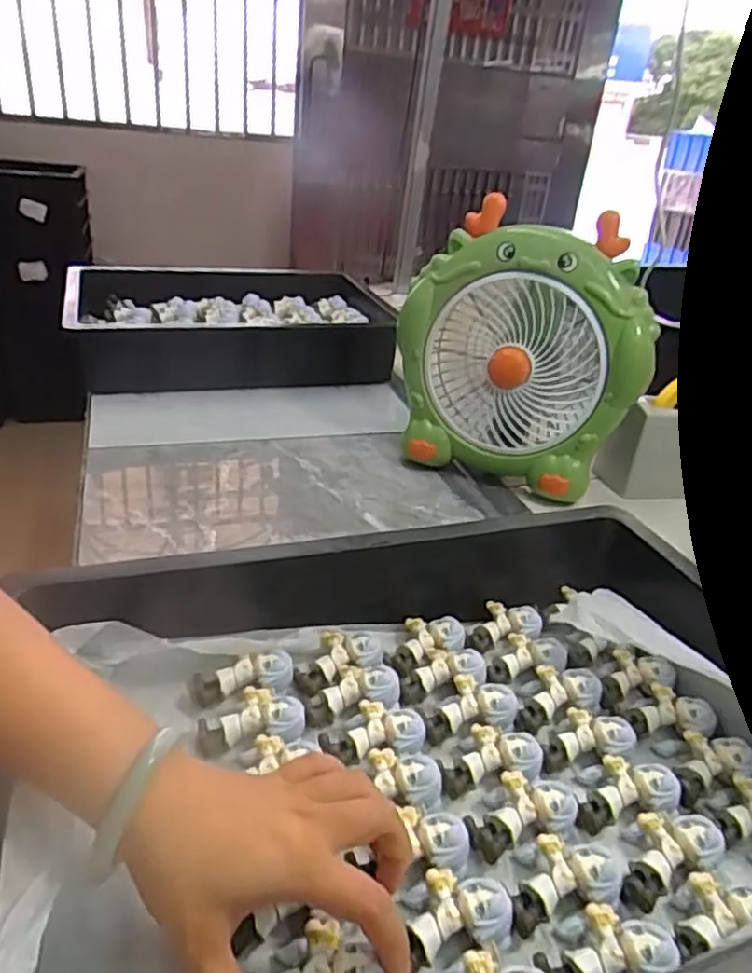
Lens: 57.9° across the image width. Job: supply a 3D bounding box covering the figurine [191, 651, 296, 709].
[{"bbox_3d":[-0.084,0.123,0.435,0.061,0.019,0.024,-15,36,-8],"label":"figurine"}]

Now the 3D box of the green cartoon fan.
[{"bbox_3d":[0.142,-0.123,0.702,0.246,0.267,0.100,19,32,21],"label":"green cartoon fan"}]

